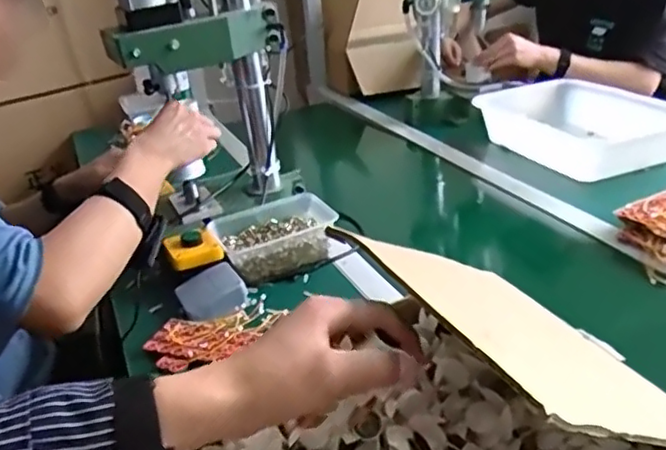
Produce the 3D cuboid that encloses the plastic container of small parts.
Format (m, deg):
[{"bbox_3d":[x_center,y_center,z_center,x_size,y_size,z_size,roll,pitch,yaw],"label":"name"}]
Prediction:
[{"bbox_3d":[-0.077,0.017,0.913,0.172,0.055,0.136,-15,27,-18],"label":"plastic container of small parts"}]

